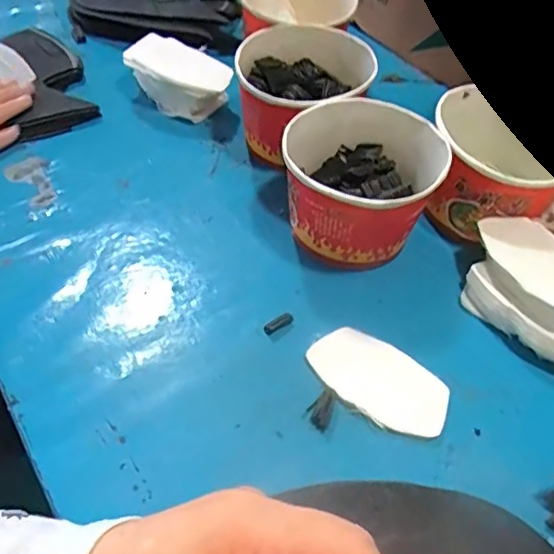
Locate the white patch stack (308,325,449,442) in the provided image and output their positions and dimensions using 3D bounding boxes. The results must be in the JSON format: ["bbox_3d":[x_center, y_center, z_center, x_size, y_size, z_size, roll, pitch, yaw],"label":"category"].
[{"bbox_3d":[0.068,0.069,0.385,0.095,0.010,0.058,28,54,16],"label":"white patch stack"}]

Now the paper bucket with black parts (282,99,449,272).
[{"bbox_3d":[0.066,-0.069,0.445,0.112,0.081,0.113,3,51,-4],"label":"paper bucket with black parts"}]

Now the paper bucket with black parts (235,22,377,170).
[{"bbox_3d":[0.023,-0.158,0.511,0.110,0.083,0.128,38,57,22],"label":"paper bucket with black parts"}]

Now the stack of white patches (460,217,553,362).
[{"bbox_3d":[0.187,0.010,0.413,0.074,0.049,0.114,-16,55,-17],"label":"stack of white patches"}]

